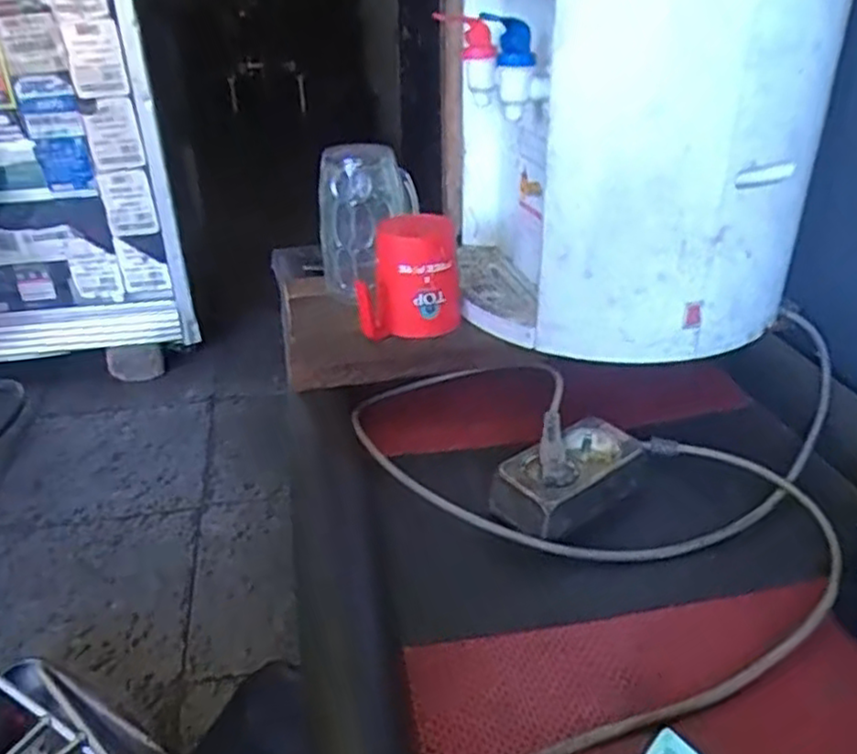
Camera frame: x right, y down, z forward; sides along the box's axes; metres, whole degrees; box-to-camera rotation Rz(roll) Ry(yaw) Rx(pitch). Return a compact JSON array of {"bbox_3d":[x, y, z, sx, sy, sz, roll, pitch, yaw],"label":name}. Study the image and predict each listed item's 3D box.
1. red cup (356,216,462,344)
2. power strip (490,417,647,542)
[{"bbox_3d":[-0.014,-0.084,0.595,0.080,0.085,0.076,1,30,3],"label":"red cup"},{"bbox_3d":[0.097,0.070,0.501,0.113,0.048,0.054,-21,36,-32],"label":"power strip"}]

